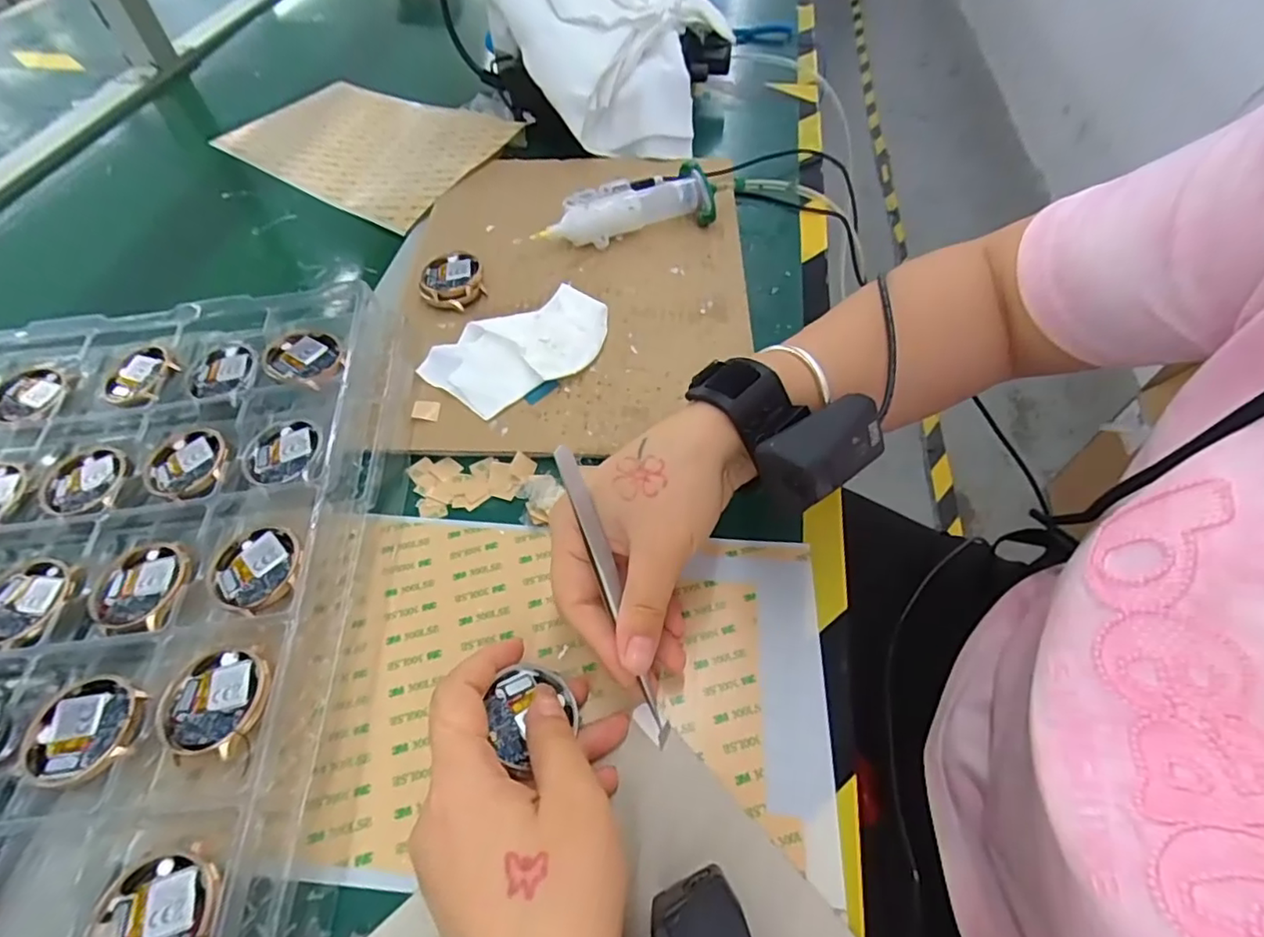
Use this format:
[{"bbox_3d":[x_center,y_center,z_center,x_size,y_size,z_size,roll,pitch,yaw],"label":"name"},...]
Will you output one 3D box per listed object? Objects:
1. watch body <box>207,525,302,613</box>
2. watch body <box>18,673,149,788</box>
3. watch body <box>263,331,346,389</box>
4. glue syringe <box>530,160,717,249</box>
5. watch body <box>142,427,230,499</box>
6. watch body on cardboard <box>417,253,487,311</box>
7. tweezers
[{"bbox_3d":[-0.184,0.049,0.295,0.042,0.013,0.048,-34,63,-23],"label":"watch body"},{"bbox_3d":[-0.232,0.111,0.255,0.049,0.008,0.042,14,56,7],"label":"watch body"},{"bbox_3d":[-0.199,-0.067,0.366,0.047,0.007,0.042,8,56,3],"label":"watch body"},{"bbox_3d":[-0.004,-0.200,0.465,0.146,0.033,0.042,-15,57,-12],"label":"glue syringe"},{"bbox_3d":[-0.248,-0.003,0.335,0.043,0.012,0.049,-37,64,-24],"label":"watch body"},{"bbox_3d":[-0.129,-0.134,0.429,0.043,0.016,0.048,-11,57,-10],"label":"watch body on cardboard"},{"bbox_3d":[-0.008,0.056,0.267,0.010,0.017,0.137,-20,92,-15],"label":"tweezers"}]

